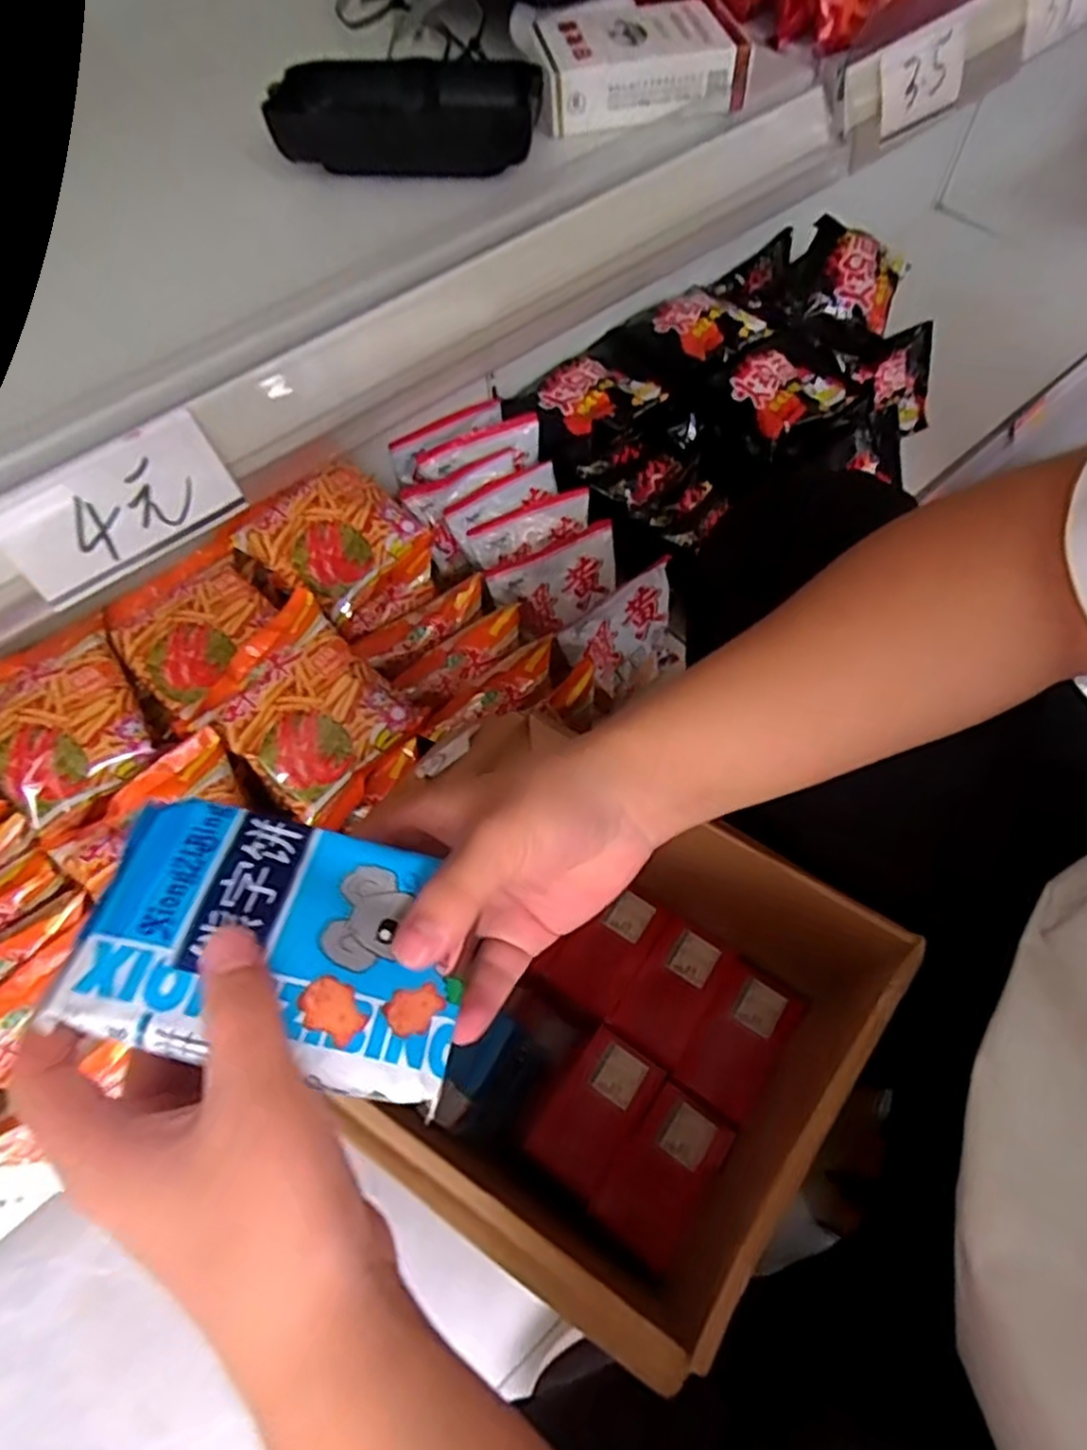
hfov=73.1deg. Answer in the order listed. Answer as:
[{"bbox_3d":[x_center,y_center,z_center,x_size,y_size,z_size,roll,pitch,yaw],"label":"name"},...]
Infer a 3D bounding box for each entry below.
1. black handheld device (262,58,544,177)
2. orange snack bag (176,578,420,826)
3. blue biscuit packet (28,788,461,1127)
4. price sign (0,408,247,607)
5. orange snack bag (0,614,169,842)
[{"bbox_3d":[-0.058,-0.259,0.312,0.108,0.022,0.051,6,63,5],"label":"black handheld device"},{"bbox_3d":[-0.186,-0.015,0.577,0.133,0.035,0.128,41,72,-7],"label":"orange snack bag"},{"bbox_3d":[-0.096,0.083,0.275,0.129,0.032,0.091,16,49,-7],"label":"blue biscuit packet"},{"bbox_3d":[-0.146,-0.074,0.255,0.075,0.036,0.004,-40,41,-14],"label":"price sign"},{"bbox_3d":[-0.361,0.012,0.567,0.112,0.040,0.096,-34,103,-14],"label":"orange snack bag"}]

